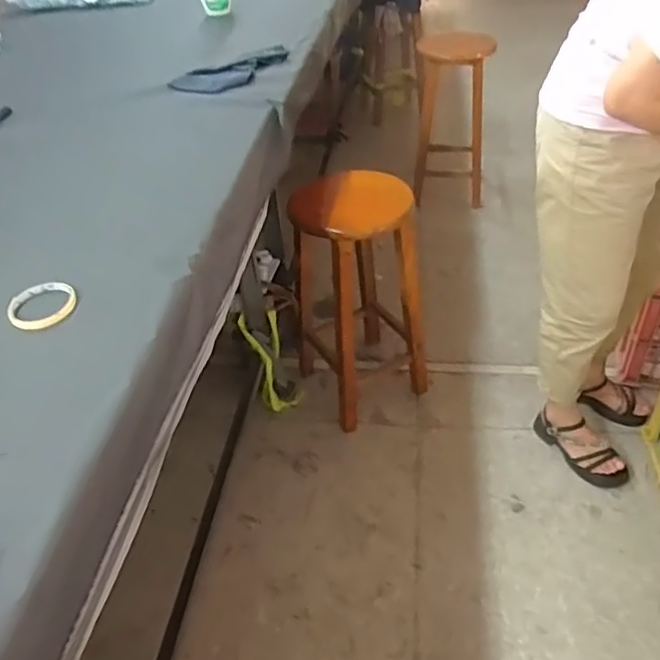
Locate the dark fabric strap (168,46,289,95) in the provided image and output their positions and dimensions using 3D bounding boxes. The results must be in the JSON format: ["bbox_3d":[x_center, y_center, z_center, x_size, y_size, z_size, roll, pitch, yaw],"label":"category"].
[{"bbox_3d":[-0.228,-0.638,1.483,0.158,0.016,0.351,14,41,17],"label":"dark fabric strap"}]

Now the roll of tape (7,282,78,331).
[{"bbox_3d":[-0.389,-0.035,0.821,0.088,0.024,0.093,-3,40,3],"label":"roll of tape"}]

